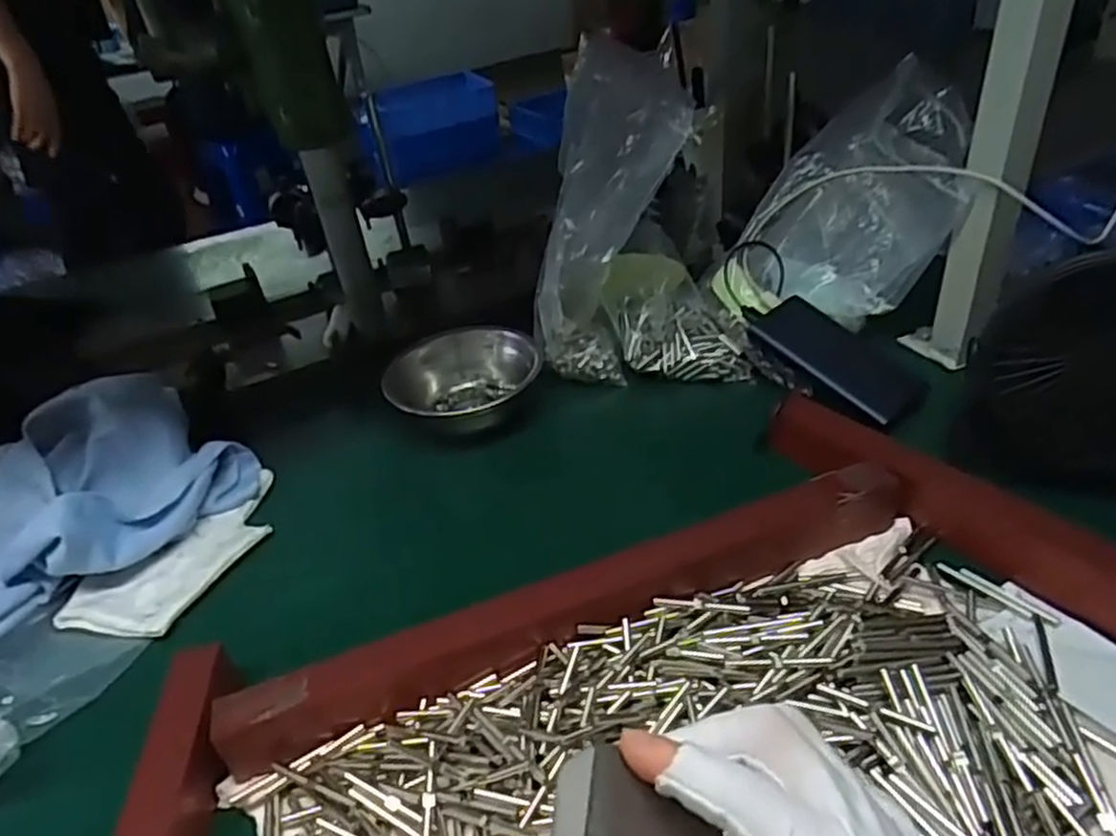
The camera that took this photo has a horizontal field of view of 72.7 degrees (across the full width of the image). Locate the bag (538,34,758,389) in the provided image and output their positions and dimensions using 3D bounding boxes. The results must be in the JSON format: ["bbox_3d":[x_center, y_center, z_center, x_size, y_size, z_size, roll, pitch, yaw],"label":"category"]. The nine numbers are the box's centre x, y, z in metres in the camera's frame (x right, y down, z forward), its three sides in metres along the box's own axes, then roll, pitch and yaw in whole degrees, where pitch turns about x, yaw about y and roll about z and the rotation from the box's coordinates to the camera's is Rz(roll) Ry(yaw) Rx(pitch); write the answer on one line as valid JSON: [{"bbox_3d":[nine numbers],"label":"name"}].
[{"bbox_3d":[0.065,-0.156,0.616,0.171,0.230,0.100,0,36,10],"label":"bag"}]

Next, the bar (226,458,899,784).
[{"bbox_3d":[0.017,0.102,0.426,0.399,0.042,0.027,-17,37,-13],"label":"bar"}]

